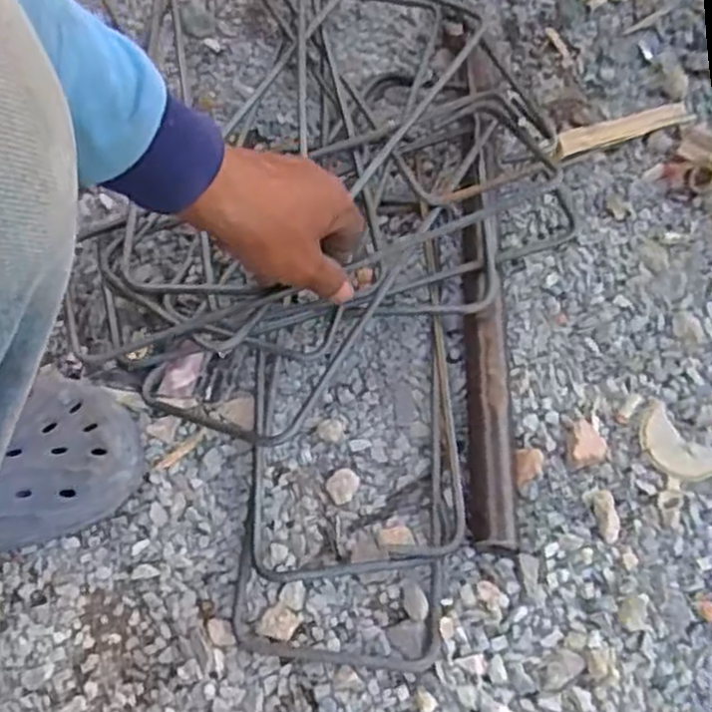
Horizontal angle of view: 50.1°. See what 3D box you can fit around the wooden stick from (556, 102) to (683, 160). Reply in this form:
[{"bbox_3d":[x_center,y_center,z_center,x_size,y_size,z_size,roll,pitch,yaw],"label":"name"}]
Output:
[{"bbox_3d":[0.226,-0.195,0.653,0.131,0.010,0.022,-20,66,-12],"label":"wooden stick"}]

